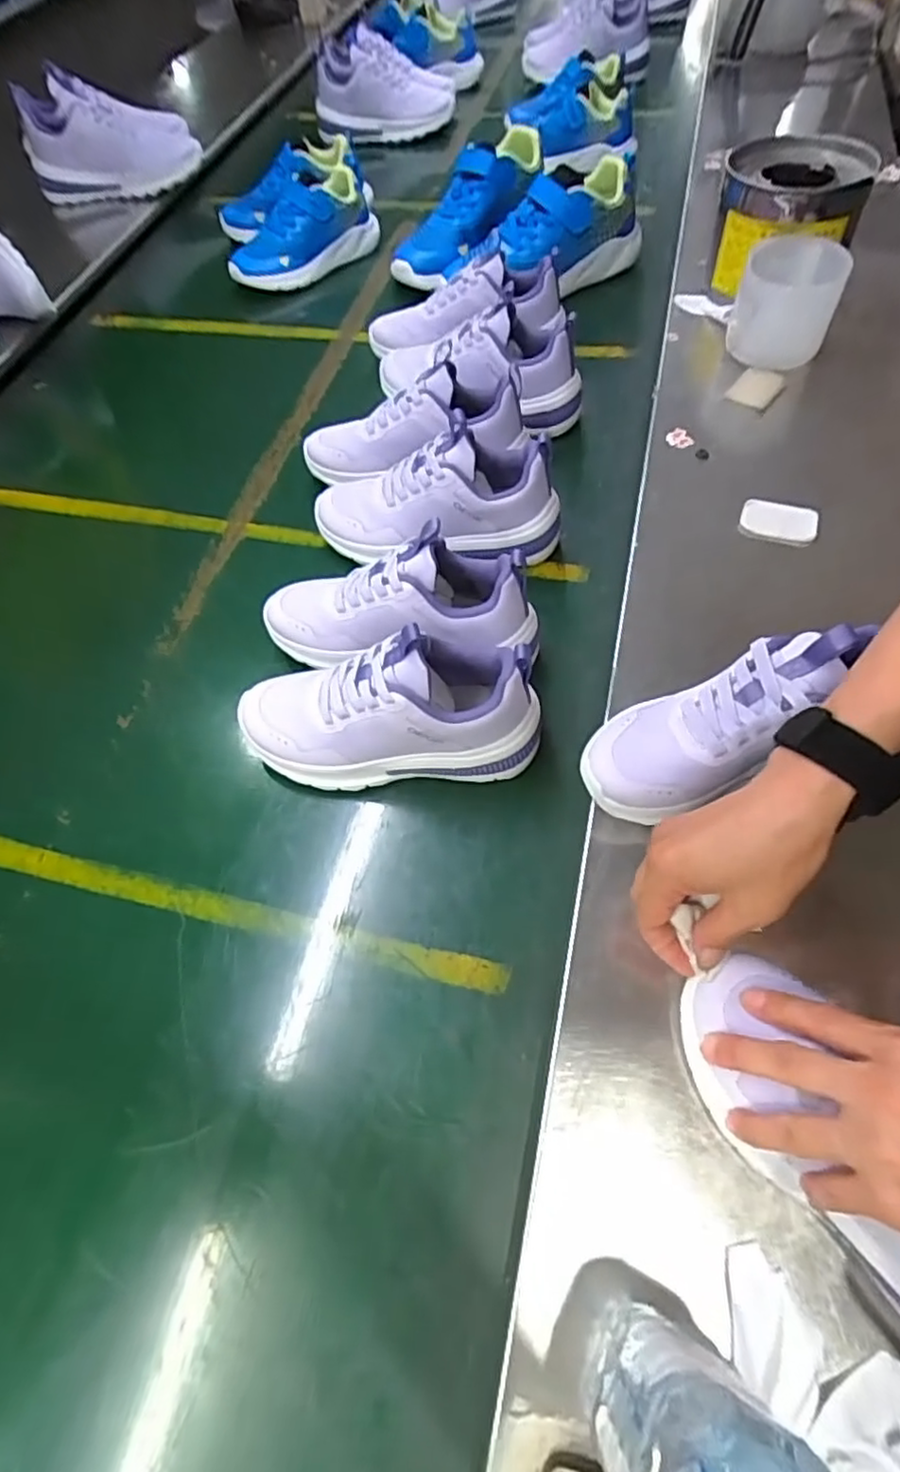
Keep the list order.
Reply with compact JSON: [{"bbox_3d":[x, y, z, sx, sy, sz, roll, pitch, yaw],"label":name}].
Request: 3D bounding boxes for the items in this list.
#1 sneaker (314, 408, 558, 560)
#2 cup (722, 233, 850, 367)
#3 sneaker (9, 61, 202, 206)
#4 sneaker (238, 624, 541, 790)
[{"bbox_3d":[-0.014,-0.208,0.570,0.212,0.104,0.090,-2,59,2],"label":"sneaker"},{"bbox_3d":[0.328,-0.421,0.649,0.090,0.087,0.092,17,60,15],"label":"cup"},{"bbox_3d":[-0.491,-0.863,0.944,0.225,0.121,0.102,-13,60,-4],"label":"sneaker"},{"bbox_3d":[-0.046,-0.022,0.463,0.213,0.108,0.086,-1,60,3],"label":"sneaker"}]

